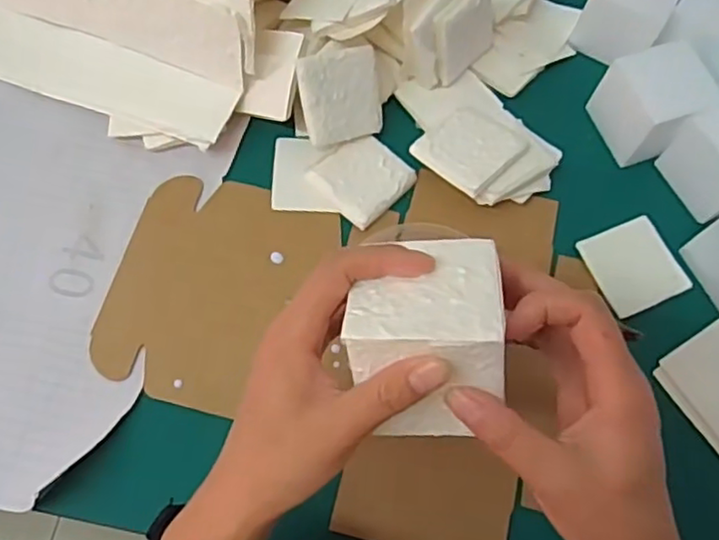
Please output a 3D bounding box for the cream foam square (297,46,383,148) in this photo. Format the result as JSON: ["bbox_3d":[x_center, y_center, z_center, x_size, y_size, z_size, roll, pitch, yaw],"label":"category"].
[{"bbox_3d":[-0.012,-0.138,0.517,0.068,0.010,0.069,-18,114,-26],"label":"cream foam square"}]

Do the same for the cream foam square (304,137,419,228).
[{"bbox_3d":[0.002,-0.075,0.523,0.067,0.013,0.064,-43,77,-16],"label":"cream foam square"}]

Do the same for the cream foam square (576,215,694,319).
[{"bbox_3d":[0.217,-0.004,0.511,0.067,0.008,0.068,-22,72,-10],"label":"cream foam square"}]

